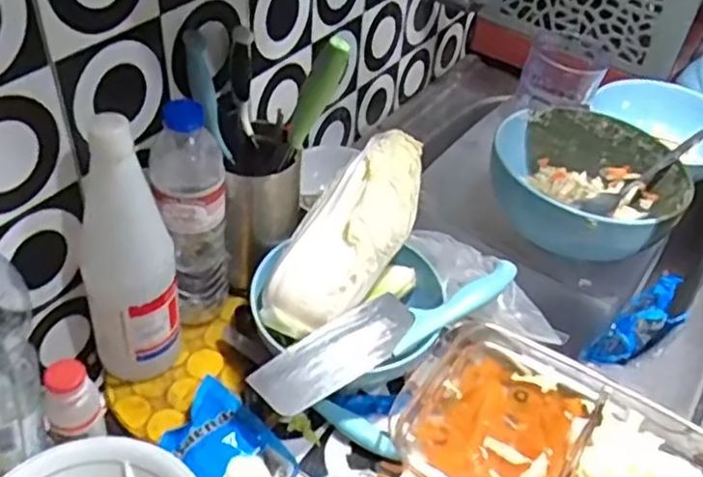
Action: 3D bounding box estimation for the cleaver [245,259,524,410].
[{"bbox_3d":[0.034,0.077,0.603,0.251,0.034,0.052,-20,49,-25],"label":"cleaver"}]

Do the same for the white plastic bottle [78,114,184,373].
[{"bbox_3d":[-0.177,0.017,0.550,0.071,0.246,0.057,-6,44,-13],"label":"white plastic bottle"}]

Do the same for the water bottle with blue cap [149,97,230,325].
[{"bbox_3d":[-0.137,-0.014,0.607,0.056,0.215,0.056,-7,45,-14],"label":"water bottle with blue cap"}]

